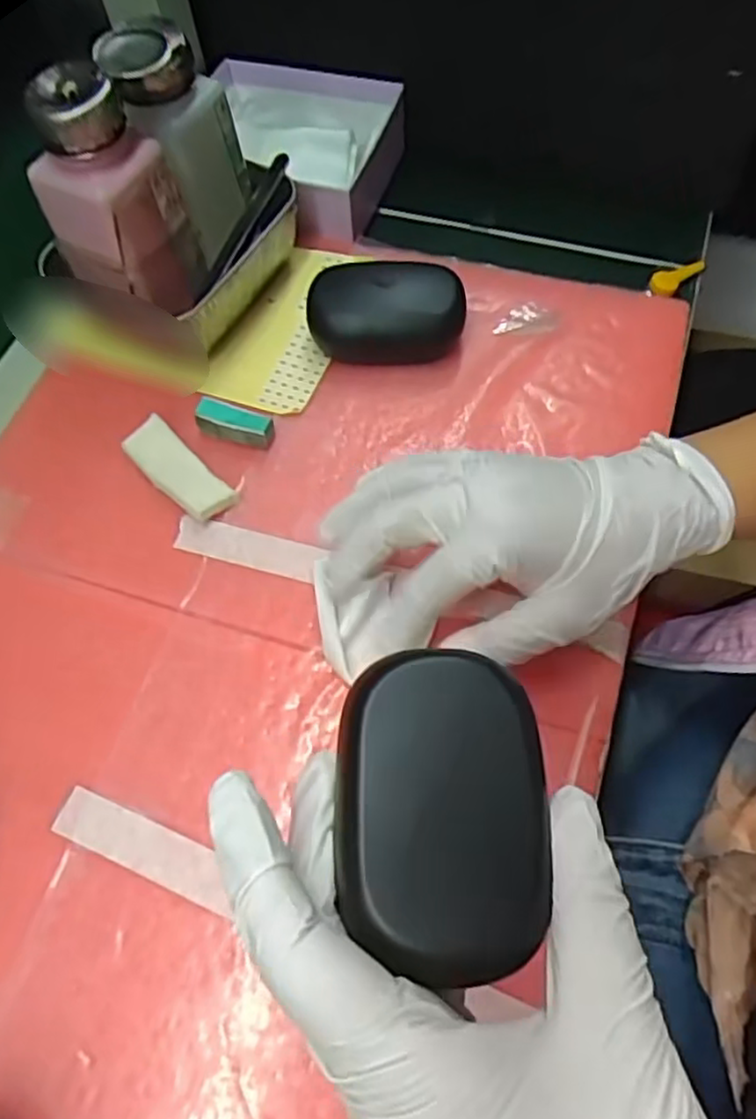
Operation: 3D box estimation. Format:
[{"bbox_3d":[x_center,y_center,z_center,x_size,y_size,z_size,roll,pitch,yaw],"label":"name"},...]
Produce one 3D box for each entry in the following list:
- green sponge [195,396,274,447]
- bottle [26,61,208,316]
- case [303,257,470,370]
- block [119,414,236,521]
[{"bbox_3d":[-0.075,-0.072,0.365,0.040,0.017,0.013,13,65,8],"label":"green sponge"},{"bbox_3d":[-0.128,-0.172,0.334,0.053,0.104,0.053,22,66,14],"label":"bottle"},{"bbox_3d":[0.005,-0.136,0.384,0.082,0.035,0.046,3,64,3],"label":"case"},{"bbox_3d":[-0.103,-0.046,0.358,0.025,0.009,0.070,-42,70,-17],"label":"block"}]

